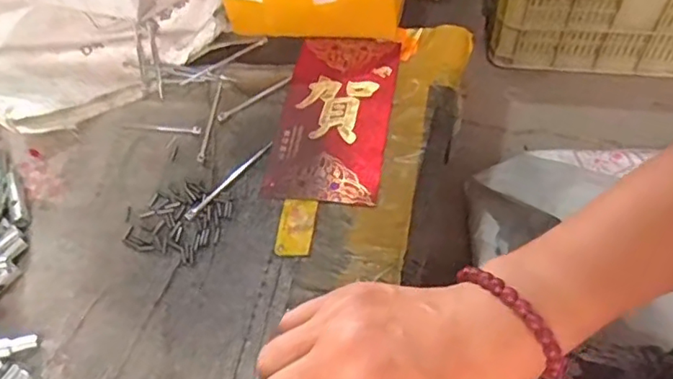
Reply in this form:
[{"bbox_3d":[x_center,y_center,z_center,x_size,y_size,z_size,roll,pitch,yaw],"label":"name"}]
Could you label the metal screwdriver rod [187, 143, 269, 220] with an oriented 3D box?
[{"bbox_3d":[-0.081,-0.009,0.435,0.008,0.004,0.087,34,65,24],"label":"metal screwdriver rod"}]

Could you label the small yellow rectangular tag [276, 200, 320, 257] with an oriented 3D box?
[{"bbox_3d":[-0.028,0.025,0.404,0.025,0.004,0.045,4,57,7],"label":"small yellow rectangular tag"}]

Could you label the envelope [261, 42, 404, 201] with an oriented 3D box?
[{"bbox_3d":[-0.001,-0.064,0.460,0.086,0.006,0.164,6,57,8],"label":"envelope"}]

